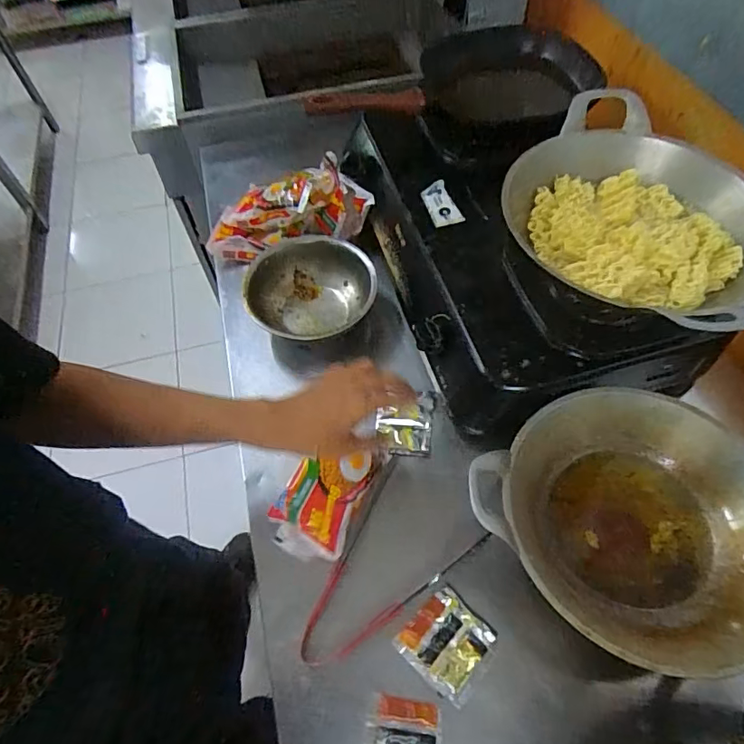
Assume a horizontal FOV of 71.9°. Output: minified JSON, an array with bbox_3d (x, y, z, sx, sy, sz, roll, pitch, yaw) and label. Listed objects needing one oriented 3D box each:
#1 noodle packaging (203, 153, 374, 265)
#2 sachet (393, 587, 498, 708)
[{"bbox_3d":[-0.141,-0.260,0.801,0.249,0.077,0.149,-18,59,-8],"label":"noodle packaging"},{"bbox_3d":[0.077,0.270,0.515,0.080,0.006,0.075,37,66,23],"label":"sachet"}]

